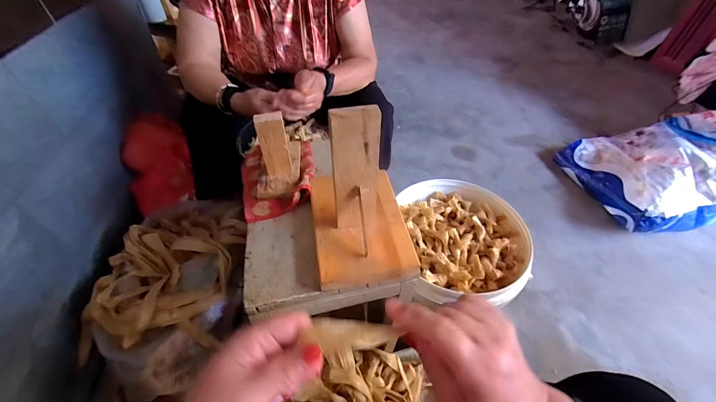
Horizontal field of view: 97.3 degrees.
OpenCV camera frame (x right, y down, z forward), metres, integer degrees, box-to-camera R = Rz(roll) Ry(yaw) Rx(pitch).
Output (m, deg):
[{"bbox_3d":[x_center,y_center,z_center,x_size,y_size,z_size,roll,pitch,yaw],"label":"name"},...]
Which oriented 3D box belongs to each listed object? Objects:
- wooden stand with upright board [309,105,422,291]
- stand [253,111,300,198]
[{"bbox_3d":[0.001,-0.033,0.427,0.139,0.199,0.204,-7,48,-8],"label":"wooden stand with upright board"},{"bbox_3d":[-0.146,-0.098,0.549,0.073,0.124,0.133,-4,48,-5],"label":"stand"}]

